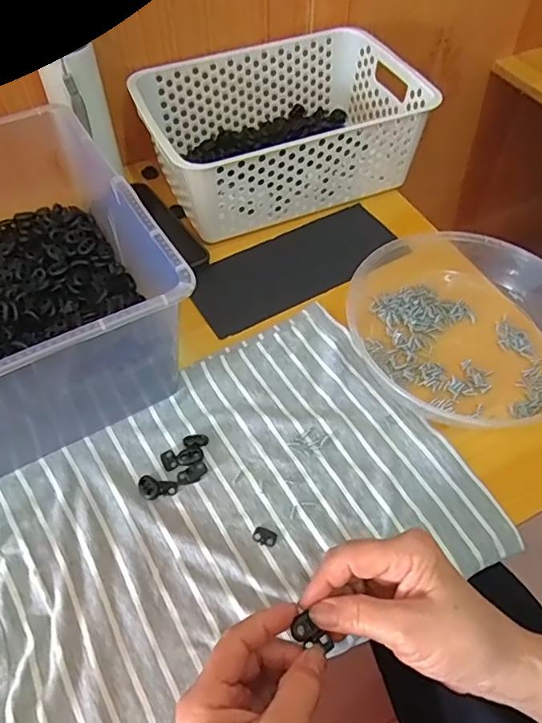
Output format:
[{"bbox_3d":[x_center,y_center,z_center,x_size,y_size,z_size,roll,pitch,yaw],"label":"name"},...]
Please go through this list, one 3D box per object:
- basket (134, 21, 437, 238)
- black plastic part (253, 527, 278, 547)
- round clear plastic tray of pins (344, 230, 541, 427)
[{"bbox_3d":[0.011,-0.275,0.647,0.309,0.105,0.215,-20,57,-14],"label":"basket"},{"bbox_3d":[-0.005,0.135,0.416,0.018,0.004,0.012,18,57,12],"label":"black plastic part"},{"bbox_3d":[0.190,-0.041,0.525,0.210,0.040,0.228,0,55,0],"label":"round clear plastic tray of pins"}]

